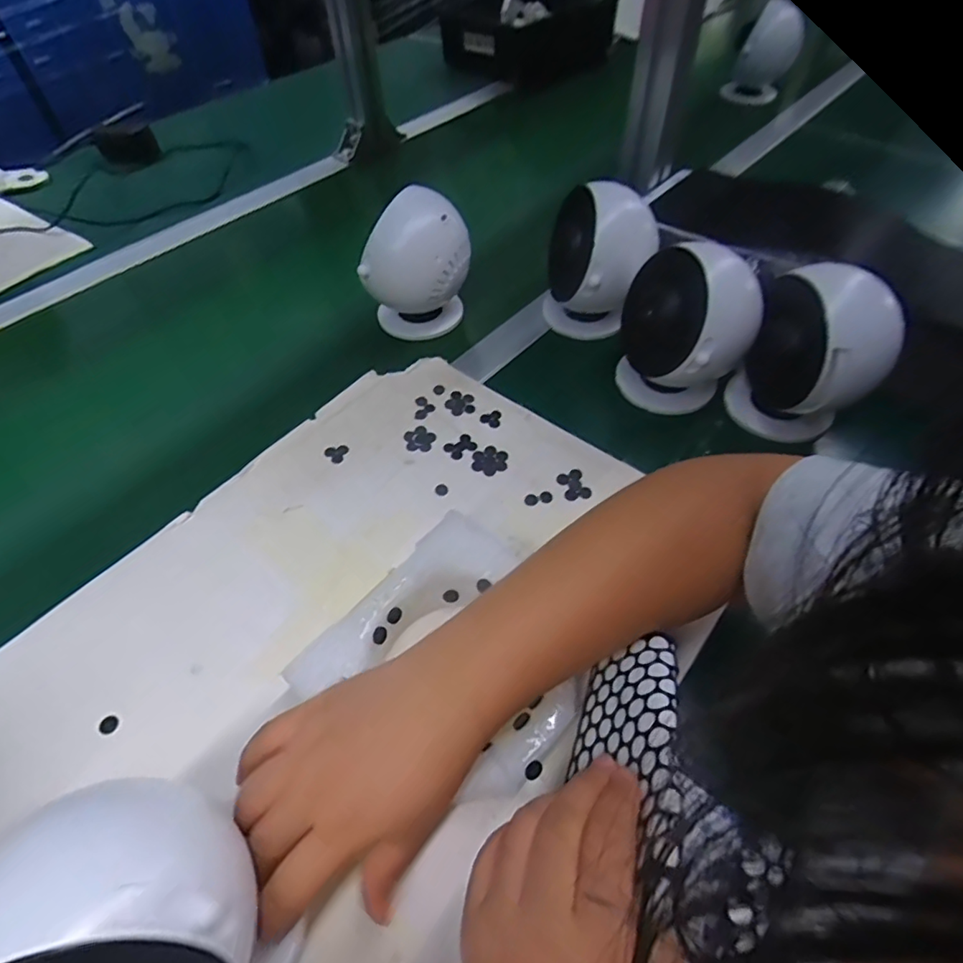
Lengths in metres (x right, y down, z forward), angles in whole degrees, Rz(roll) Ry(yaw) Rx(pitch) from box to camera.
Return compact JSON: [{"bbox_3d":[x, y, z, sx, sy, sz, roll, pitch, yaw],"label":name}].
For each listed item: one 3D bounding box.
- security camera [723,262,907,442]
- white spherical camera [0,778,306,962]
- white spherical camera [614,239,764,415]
[{"bbox_3d":[0.258,-0.096,0.439,0.097,0.120,0.080,30,59,24],"label":"security camera"},{"bbox_3d":[-0.139,0.171,0.216,0.089,0.109,0.090,-2,52,2],"label":"white spherical camera"},{"bbox_3d":[0.161,-0.118,0.449,0.098,0.112,0.088,12,53,13],"label":"white spherical camera"}]

